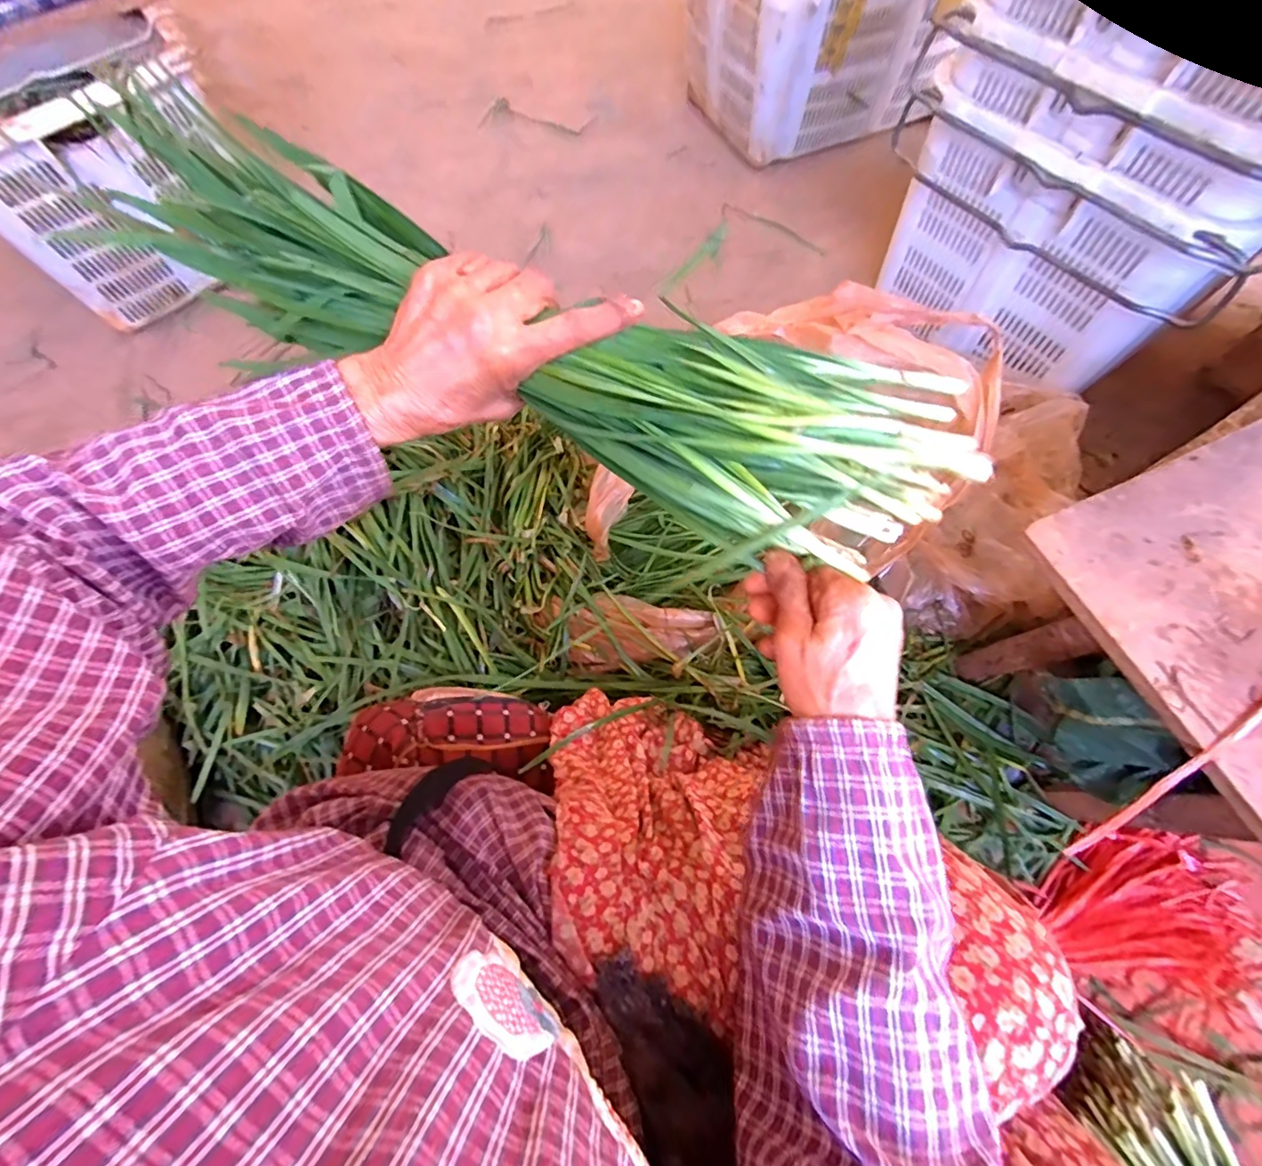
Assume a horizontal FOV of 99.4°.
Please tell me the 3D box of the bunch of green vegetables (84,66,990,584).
[{"bbox_3d":[-0.042,-0.152,0.343,0.487,0.117,0.147,25,67,4],"label":"bunch of green vegetables"}]

